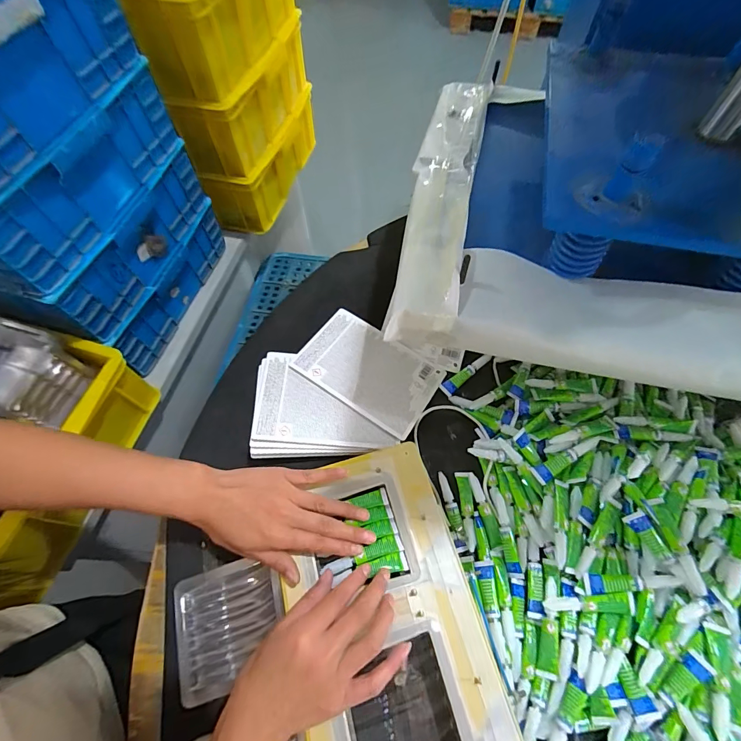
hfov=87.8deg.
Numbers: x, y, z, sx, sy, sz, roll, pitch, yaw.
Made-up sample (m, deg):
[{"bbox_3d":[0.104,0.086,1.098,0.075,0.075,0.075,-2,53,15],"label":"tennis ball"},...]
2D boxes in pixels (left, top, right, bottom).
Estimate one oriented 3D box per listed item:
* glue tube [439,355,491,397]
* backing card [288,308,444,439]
[{"bbox_3d":[0.121,0.003,0.490,0.075,0.011,0.019,-38,68,-17],"label":"glue tube"},{"bbox_3d":[0.000,-0.002,0.485,0.167,0.006,0.111,32,62,10],"label":"backing card"}]

